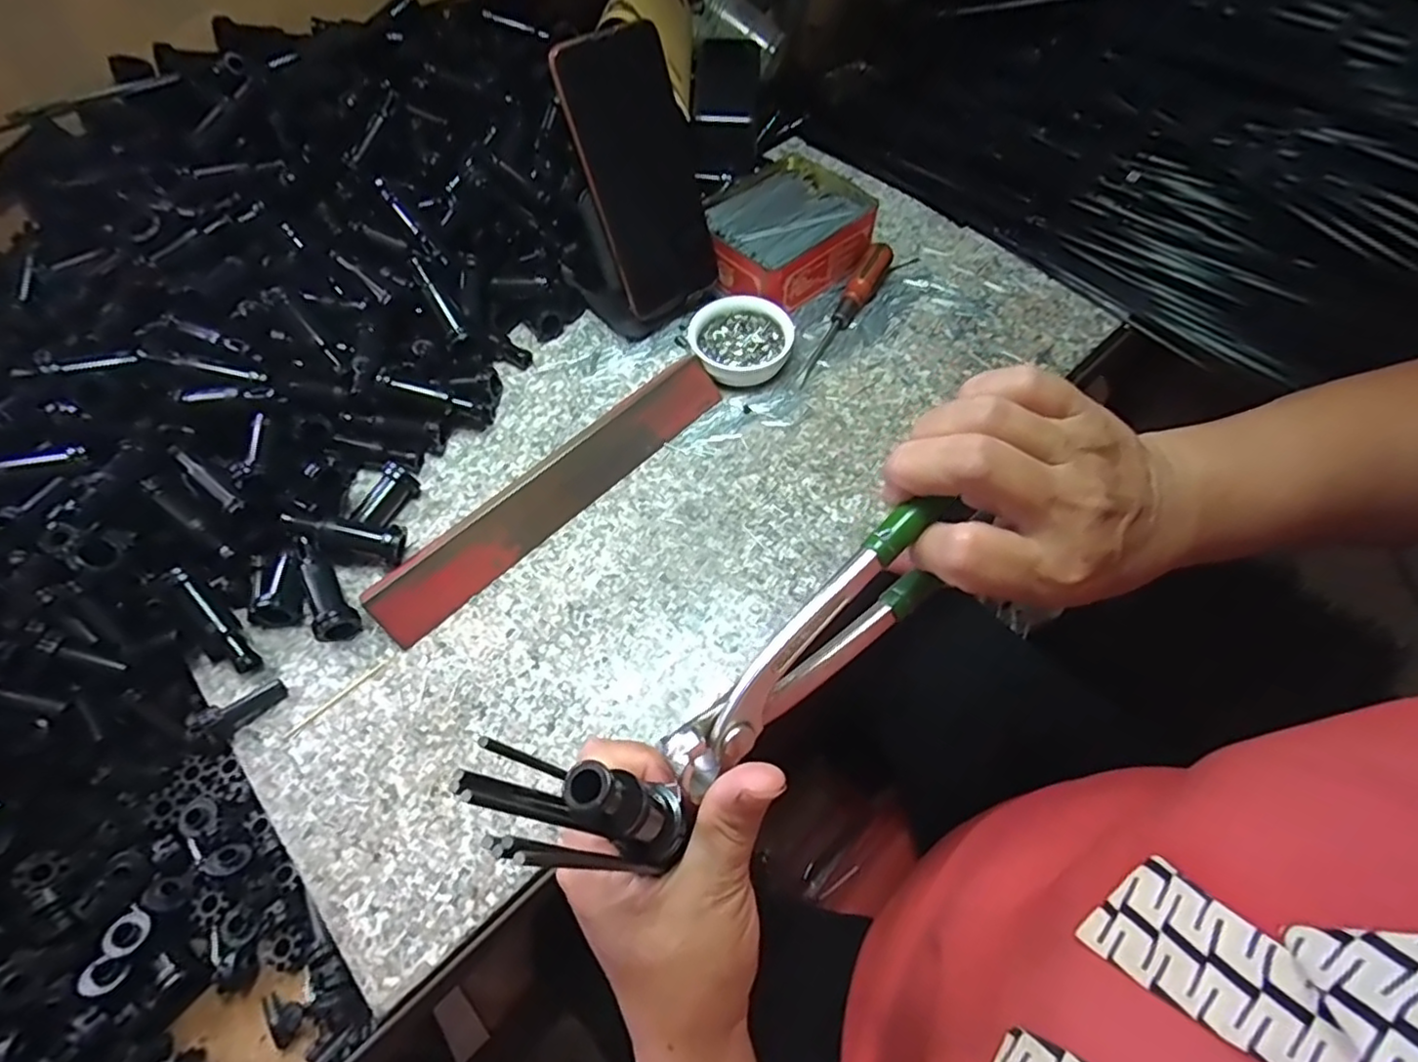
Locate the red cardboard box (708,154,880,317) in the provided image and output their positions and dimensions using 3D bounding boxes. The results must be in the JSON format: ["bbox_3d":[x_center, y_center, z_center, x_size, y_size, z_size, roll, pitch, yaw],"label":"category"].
[{"bbox_3d":[0.056,-0.235,0.518,0.129,0.044,0.113,-38,65,-18],"label":"red cardboard box"}]

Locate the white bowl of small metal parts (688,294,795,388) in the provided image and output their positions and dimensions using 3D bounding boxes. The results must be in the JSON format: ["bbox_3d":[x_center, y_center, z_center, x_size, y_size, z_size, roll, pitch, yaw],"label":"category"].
[{"bbox_3d":[0.022,-0.134,0.472,0.070,0.027,0.067,-1,60,2],"label":"white bowl of small metal parts"}]

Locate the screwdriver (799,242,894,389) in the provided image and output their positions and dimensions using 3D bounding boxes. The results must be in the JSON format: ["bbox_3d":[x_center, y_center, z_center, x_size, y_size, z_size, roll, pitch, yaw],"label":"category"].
[{"bbox_3d":[0.100,-0.164,0.489,0.022,0.024,0.140,28,64,17],"label":"screwdriver"}]

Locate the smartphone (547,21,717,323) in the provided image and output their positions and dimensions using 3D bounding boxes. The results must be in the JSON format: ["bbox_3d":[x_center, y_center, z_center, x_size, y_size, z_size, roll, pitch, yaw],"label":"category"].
[{"bbox_3d":[-0.042,-0.235,0.446,0.082,0.170,0.015,-39,41,-25],"label":"smartphone"}]

